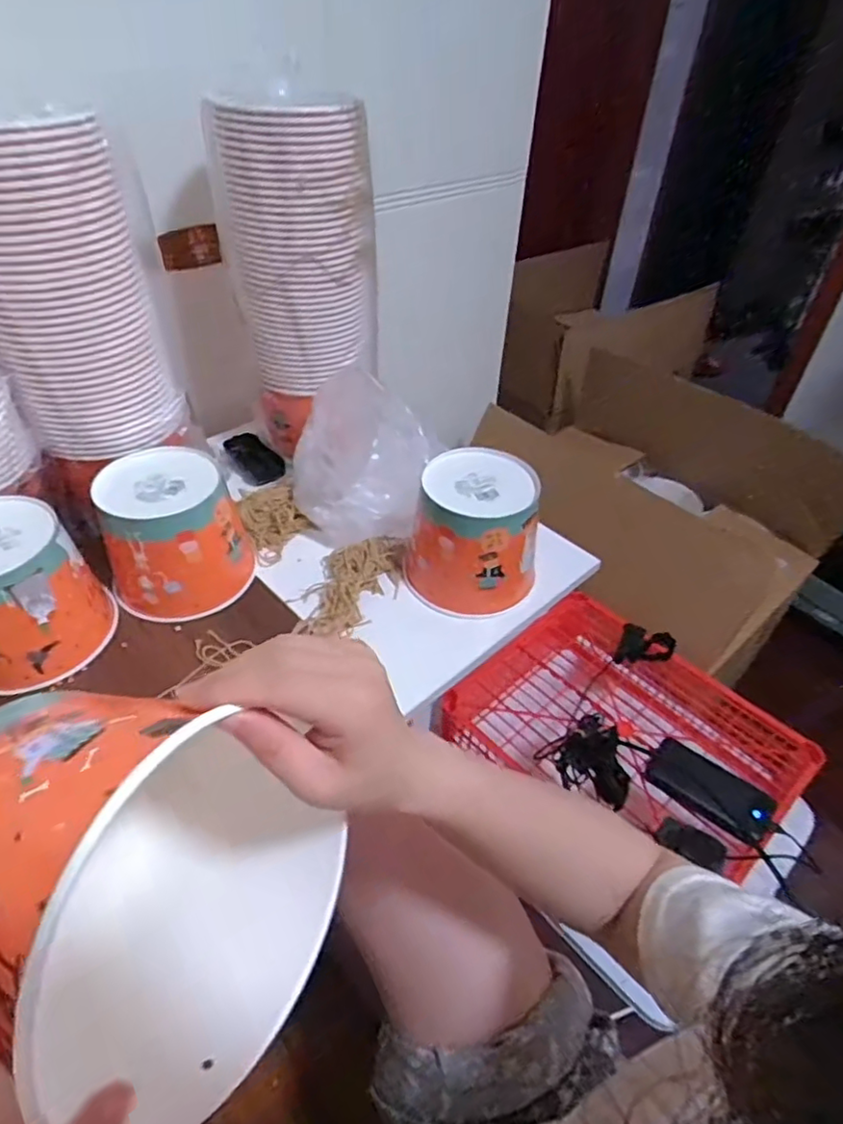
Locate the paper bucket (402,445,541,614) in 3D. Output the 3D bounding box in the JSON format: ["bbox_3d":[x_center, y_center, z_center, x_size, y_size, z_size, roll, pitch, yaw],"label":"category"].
[{"bbox_3d":[0.056,-0.028,0.695,0.142,0.151,0.127,4,44,1],"label":"paper bucket"}]

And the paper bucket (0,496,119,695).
[{"bbox_3d":[-0.402,0.032,0.602,0.136,0.130,0.149,34,52,28],"label":"paper bucket"}]

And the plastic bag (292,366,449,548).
[{"bbox_3d":[-0.069,-0.124,0.746,0.148,0.170,0.147,22,47,18],"label":"plastic bag"}]

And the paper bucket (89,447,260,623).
[{"bbox_3d":[-0.268,-0.032,0.674,0.144,0.125,0.135,-14,47,-17],"label":"paper bucket"}]

